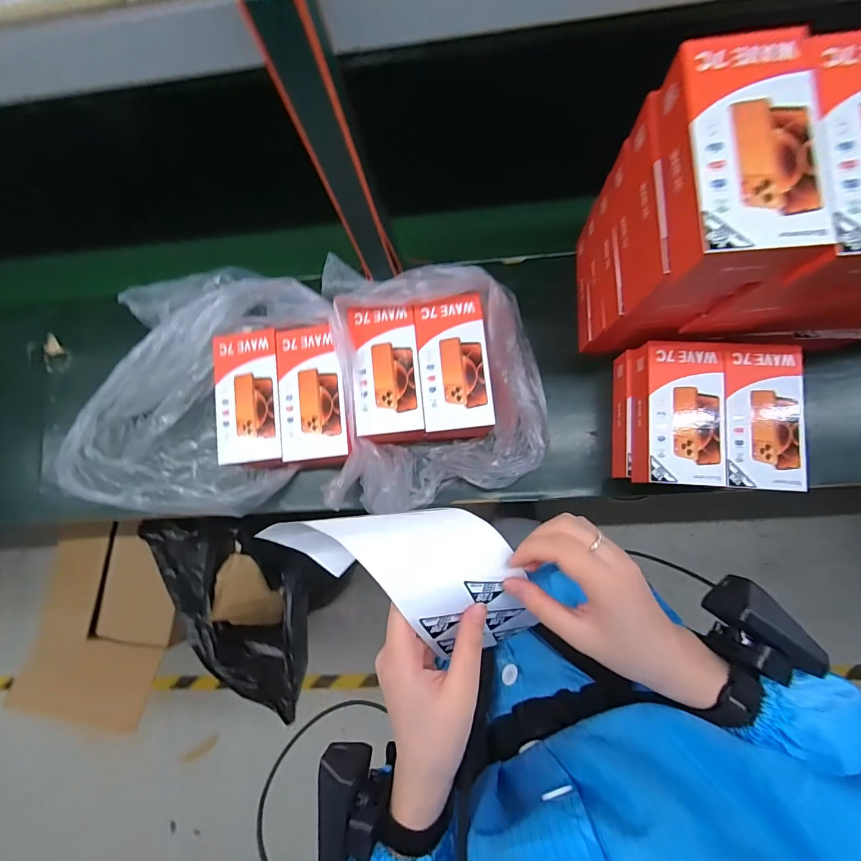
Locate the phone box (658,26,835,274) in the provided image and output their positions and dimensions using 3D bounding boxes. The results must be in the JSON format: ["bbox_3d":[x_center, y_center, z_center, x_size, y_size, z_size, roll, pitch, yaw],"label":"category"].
[{"bbox_3d":[0.250,-0.211,0.336,0.093,0.049,0.199,-1,82,3],"label":"phone box"}]

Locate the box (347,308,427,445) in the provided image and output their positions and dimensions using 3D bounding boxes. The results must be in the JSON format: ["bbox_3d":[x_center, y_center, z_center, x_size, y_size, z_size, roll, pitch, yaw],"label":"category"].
[{"bbox_3d":[-0.059,-0.078,0.571,0.093,0.050,0.175,-5,82,3],"label":"box"}]

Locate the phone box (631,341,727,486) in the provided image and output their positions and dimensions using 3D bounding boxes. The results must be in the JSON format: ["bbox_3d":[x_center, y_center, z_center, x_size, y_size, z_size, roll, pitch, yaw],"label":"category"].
[{"bbox_3d":[0.319,-0.021,0.536,0.095,0.053,0.180,4,82,4],"label":"phone box"}]

